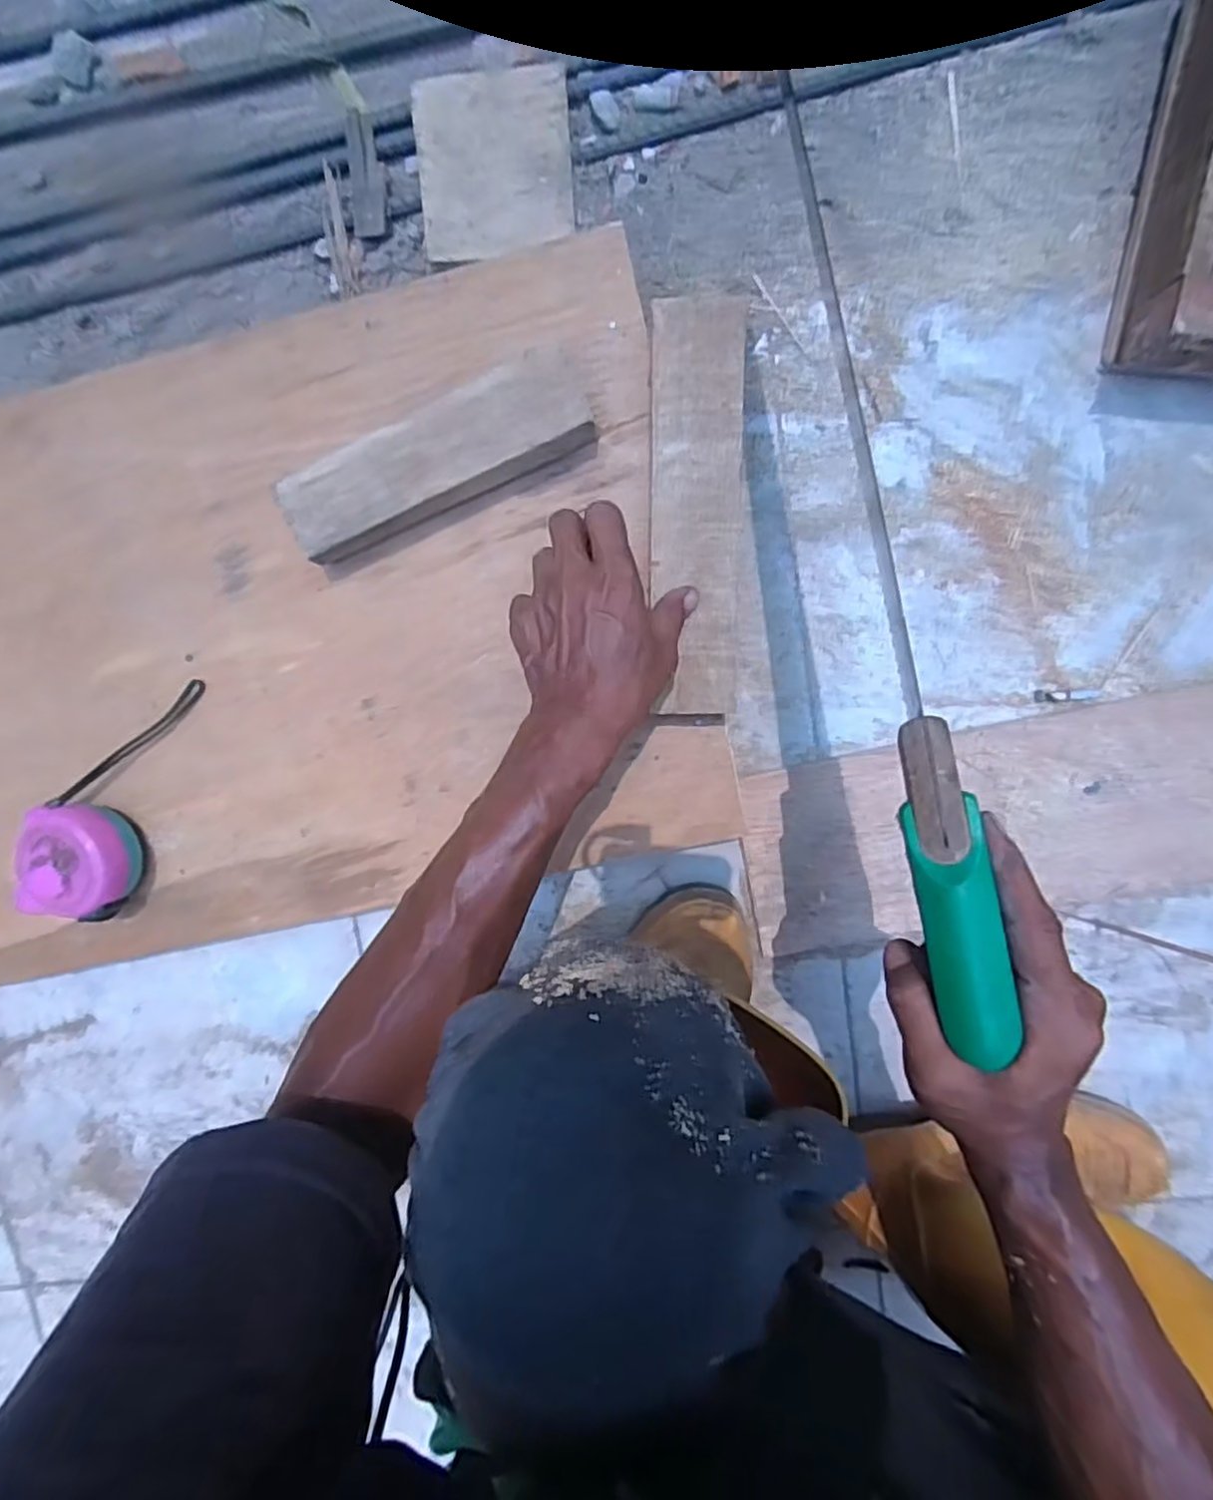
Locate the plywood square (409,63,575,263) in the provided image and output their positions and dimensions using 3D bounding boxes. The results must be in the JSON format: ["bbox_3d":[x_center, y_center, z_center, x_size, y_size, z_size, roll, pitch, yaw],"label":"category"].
[{"bbox_3d":[-0.077,-0.404,0.475,0.104,0.010,0.106,-4,102,3],"label":"plywood square"}]

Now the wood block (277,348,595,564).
[{"bbox_3d":[-0.109,-0.185,0.442,0.203,0.042,0.065,-22,96,7],"label":"wood block"}]

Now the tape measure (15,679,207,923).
[{"bbox_3d":[-0.349,0.032,0.488,0.078,0.043,0.198,28,87,0],"label":"tape measure"}]

